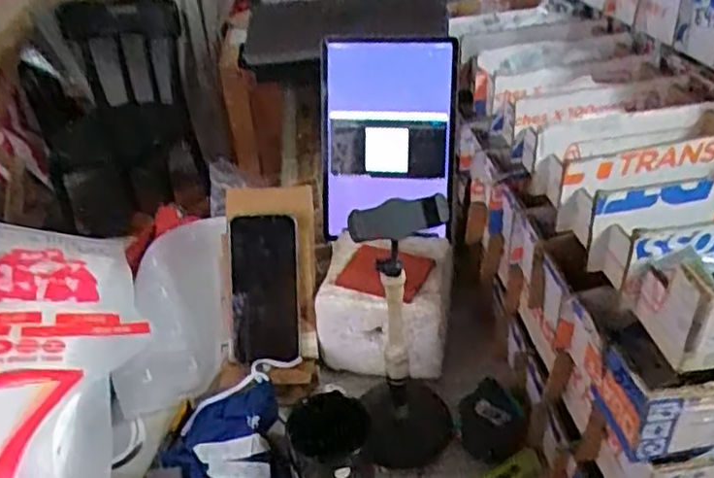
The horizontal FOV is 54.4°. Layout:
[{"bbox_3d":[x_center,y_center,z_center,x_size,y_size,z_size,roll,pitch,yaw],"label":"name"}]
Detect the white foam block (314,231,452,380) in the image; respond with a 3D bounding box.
[{"bbox_3d":[0.033,0.076,0.825,0.143,0.132,0.121,4,36,11],"label":"white foam block"}]

